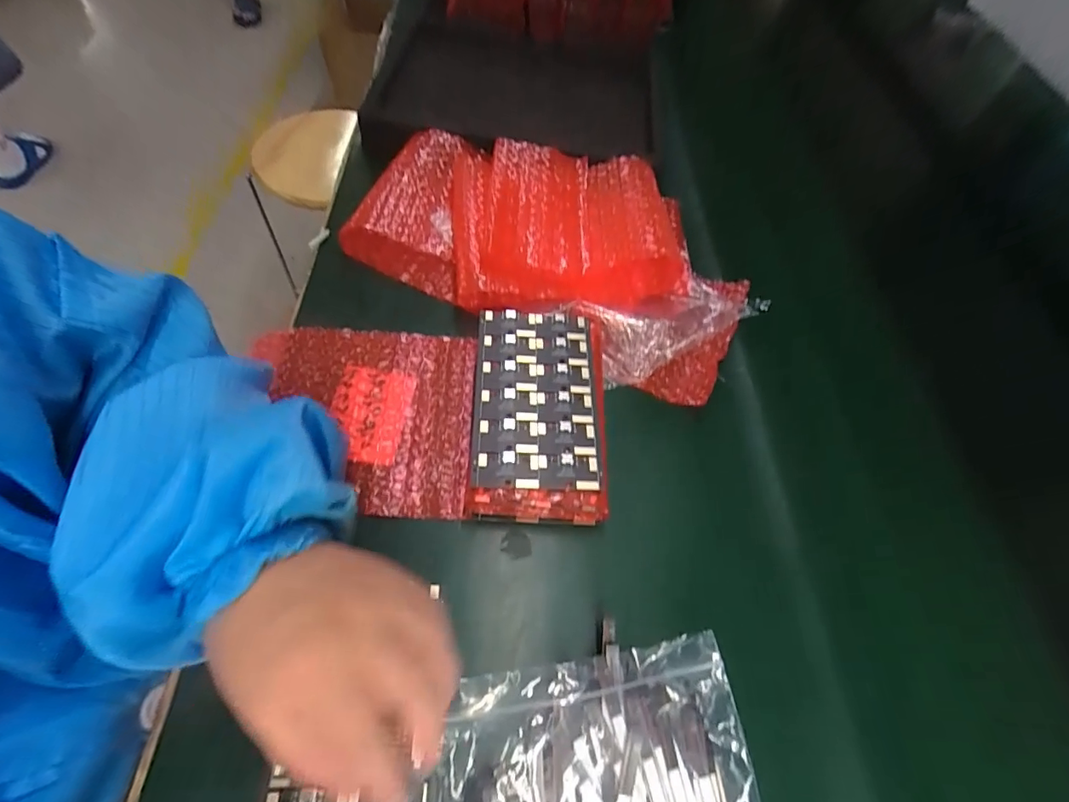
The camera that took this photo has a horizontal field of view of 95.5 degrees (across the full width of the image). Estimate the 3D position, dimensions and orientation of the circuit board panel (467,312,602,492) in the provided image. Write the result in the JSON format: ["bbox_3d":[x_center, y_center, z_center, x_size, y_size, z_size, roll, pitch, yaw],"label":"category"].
[{"bbox_3d":[0.000,-0.006,0.321,0.079,0.004,0.133,3,58,-5],"label":"circuit board panel"}]

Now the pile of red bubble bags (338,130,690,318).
[{"bbox_3d":[-0.004,-0.151,0.416,0.269,0.048,0.175,11,58,2],"label":"pile of red bubble bags"}]

